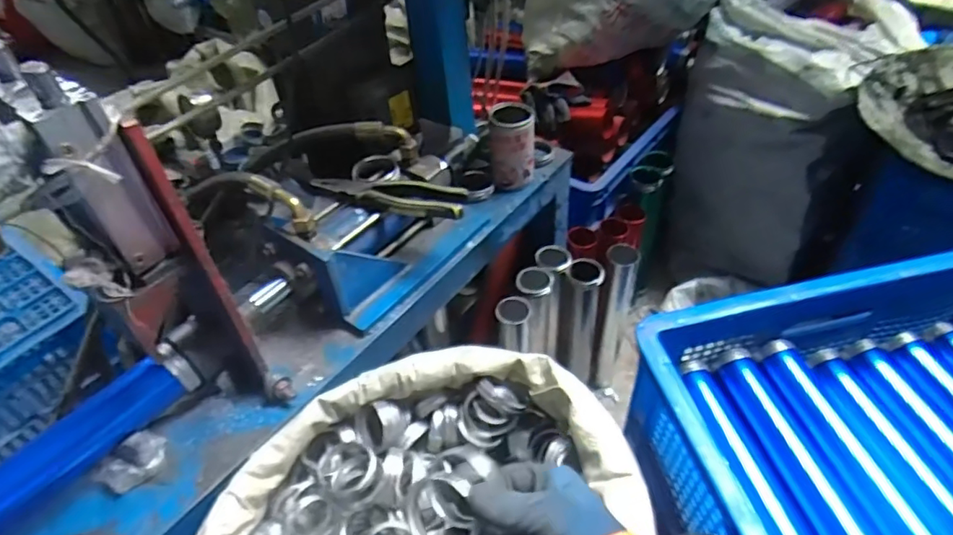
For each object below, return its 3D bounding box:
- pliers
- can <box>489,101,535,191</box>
[{"bbox_3d":[-0.109,-0.088,0.684,0.192,0.021,0.047,4,45,10],"label":"pliers"},{"bbox_3d":[0.053,-0.178,0.825,0.064,0.109,0.063,-2,44,3],"label":"can"}]

